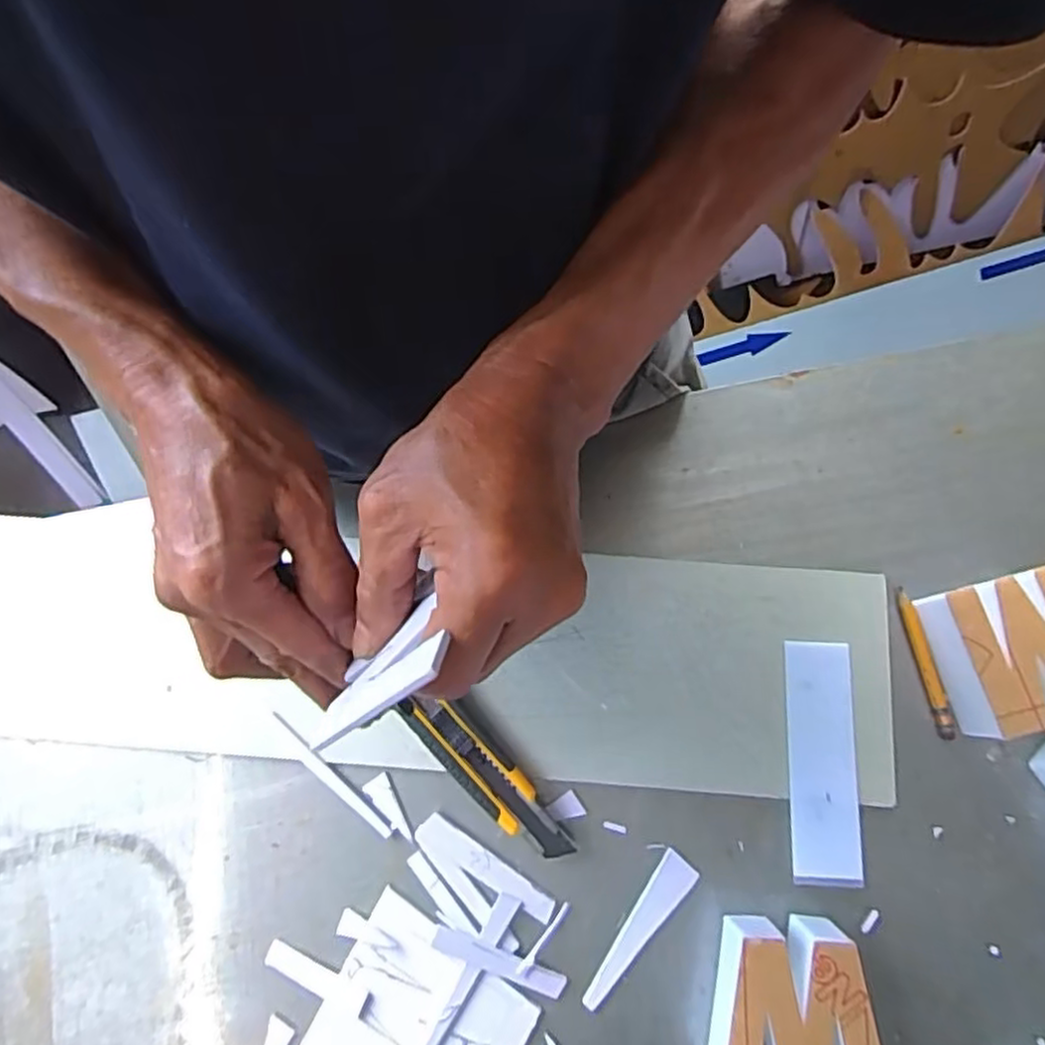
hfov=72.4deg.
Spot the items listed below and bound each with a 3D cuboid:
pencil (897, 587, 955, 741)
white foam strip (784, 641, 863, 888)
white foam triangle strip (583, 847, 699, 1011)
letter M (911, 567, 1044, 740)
[{"bbox_3d":[0.245,0.085,0.435,0.008,0.005,0.091,-11,77,-1],"label":"pencil"},{"bbox_3d":[0.176,0.139,0.420,0.038,0.004,0.135,2,77,2],"label":"white foam strip"},{"bbox_3d":[0.066,0.234,0.409,0.021,0.004,0.095,37,81,9],"label":"white foam triangle strip"},{"bbox_3d":[0.284,0.075,0.416,0.072,0.044,0.082,-14,77,-1],"label":"letter M"}]

